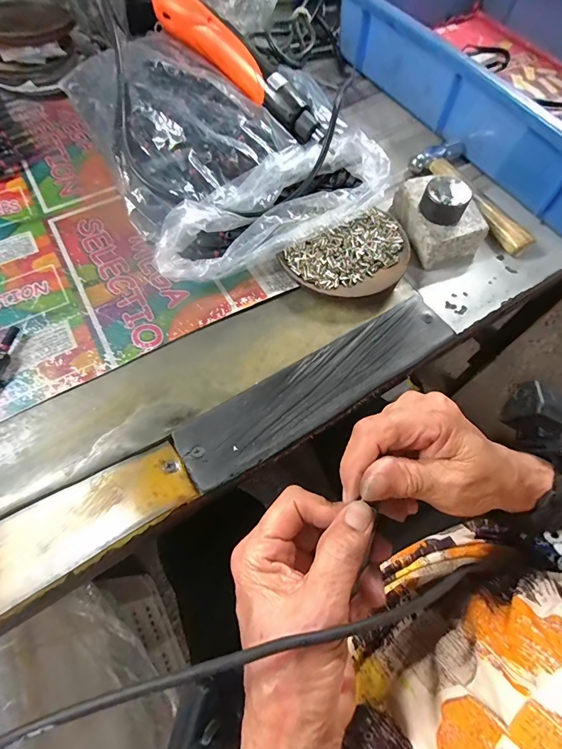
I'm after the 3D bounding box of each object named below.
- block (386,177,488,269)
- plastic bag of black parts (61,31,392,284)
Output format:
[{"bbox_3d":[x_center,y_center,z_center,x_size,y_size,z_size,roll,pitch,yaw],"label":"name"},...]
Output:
[{"bbox_3d":[0.147,-0.145,0.350,0.057,0.032,0.084,-13,65,-9],"label":"block"},{"bbox_3d":[-0.051,-0.230,0.357,0.228,0.070,0.278,-24,67,-14],"label":"plastic bag of black parts"}]

